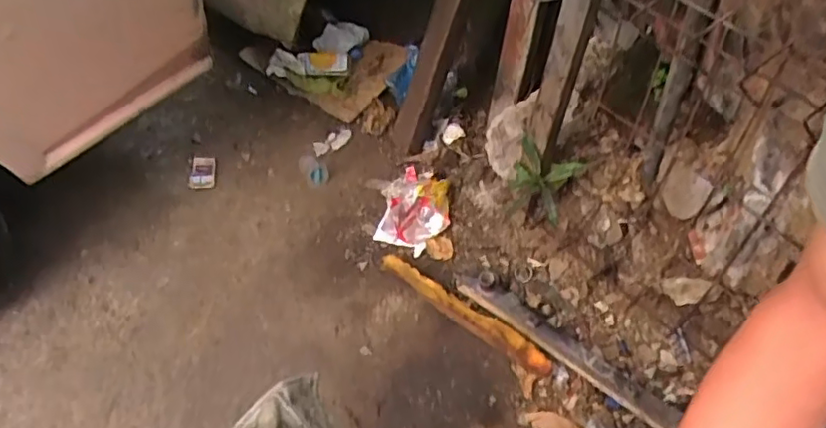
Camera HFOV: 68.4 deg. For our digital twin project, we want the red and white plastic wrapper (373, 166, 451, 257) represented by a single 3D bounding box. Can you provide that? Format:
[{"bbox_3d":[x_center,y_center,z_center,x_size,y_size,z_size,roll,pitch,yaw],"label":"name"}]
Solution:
[{"bbox_3d":[0.007,-0.029,1.486,0.166,0.065,0.263,6,52,3],"label":"red and white plastic wrapper"}]

